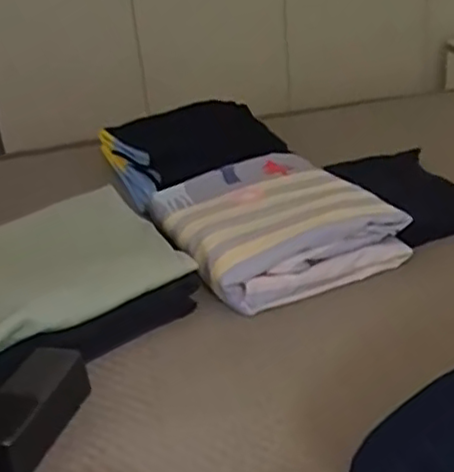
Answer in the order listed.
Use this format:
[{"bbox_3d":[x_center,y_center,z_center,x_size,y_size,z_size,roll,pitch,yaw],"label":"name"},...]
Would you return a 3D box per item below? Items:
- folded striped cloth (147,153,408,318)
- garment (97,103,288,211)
[{"bbox_3d":[0.050,-0.016,0.908,0.246,0.074,0.287,-16,28,-18],"label":"folded striped cloth"},{"bbox_3d":[-0.063,-0.162,1.114,0.239,0.046,0.271,-15,28,-16],"label":"garment"}]

